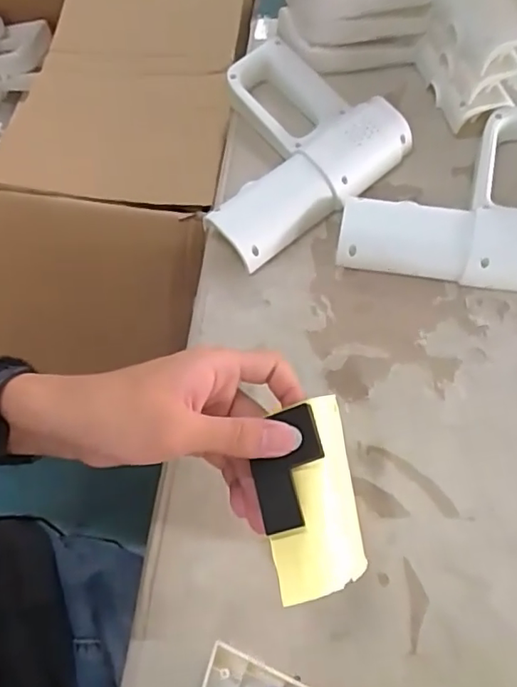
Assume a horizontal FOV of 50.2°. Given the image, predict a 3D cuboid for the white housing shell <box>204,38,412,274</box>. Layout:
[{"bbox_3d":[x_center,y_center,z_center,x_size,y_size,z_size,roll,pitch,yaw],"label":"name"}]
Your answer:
[{"bbox_3d":[0.013,-0.178,0.507,0.172,0.042,0.198,40,72,21],"label":"white housing shell"}]

